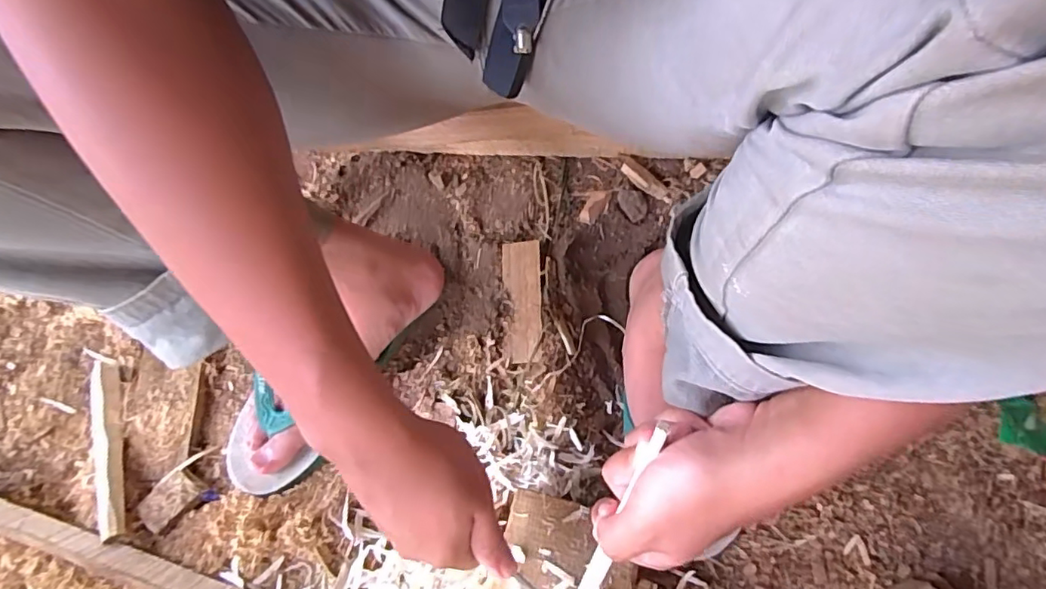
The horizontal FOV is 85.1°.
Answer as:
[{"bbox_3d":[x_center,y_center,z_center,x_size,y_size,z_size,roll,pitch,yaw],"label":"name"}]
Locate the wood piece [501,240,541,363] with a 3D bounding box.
[{"bbox_3d":[-0.002,0.005,0.552,0.036,0.004,0.122,-4,68,8],"label":"wood piece"}]

